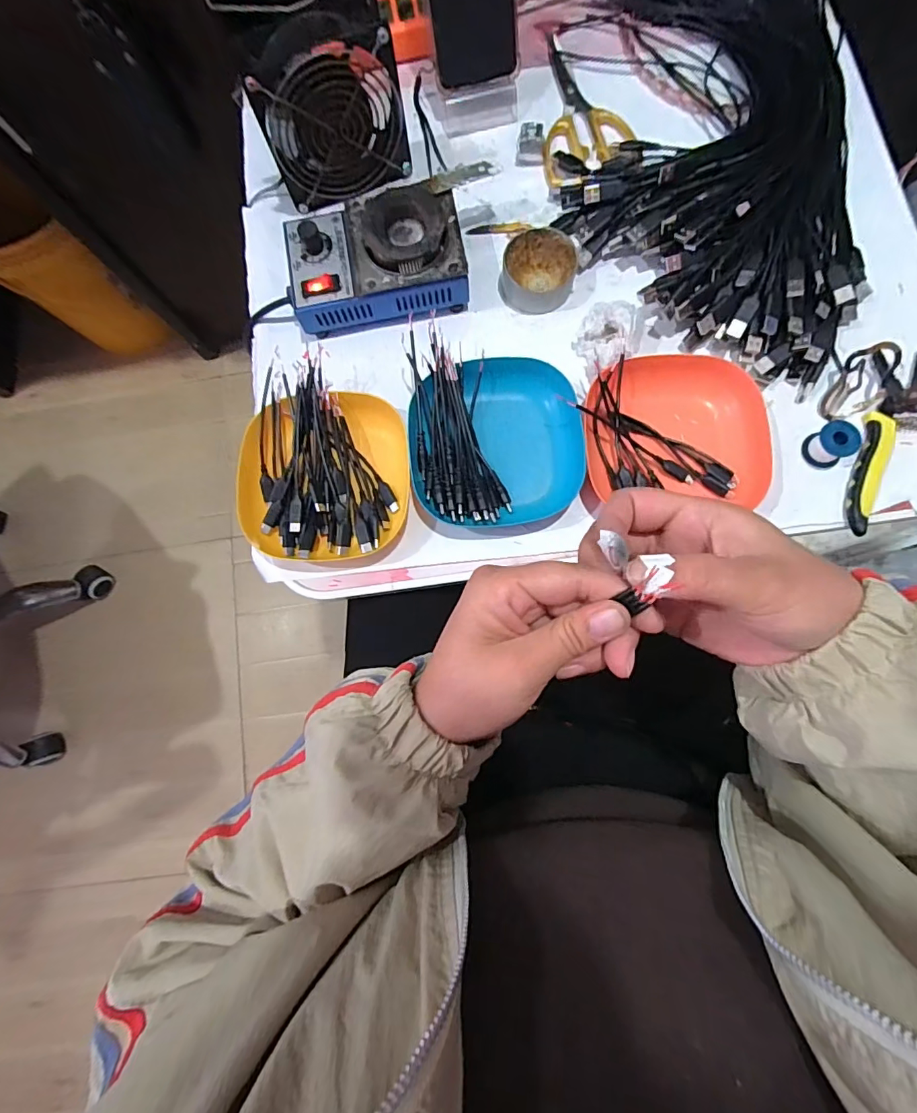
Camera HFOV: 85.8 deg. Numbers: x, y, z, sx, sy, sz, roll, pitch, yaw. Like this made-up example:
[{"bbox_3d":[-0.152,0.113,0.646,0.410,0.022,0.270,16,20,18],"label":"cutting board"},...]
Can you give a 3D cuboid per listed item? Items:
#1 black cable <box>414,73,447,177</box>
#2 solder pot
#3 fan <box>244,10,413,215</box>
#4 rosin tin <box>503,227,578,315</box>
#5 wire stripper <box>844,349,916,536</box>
[{"bbox_3d":[-0.030,-0.427,0.486,0.018,0.015,0.103,-11,81,2],"label":"black cable"},{"bbox_3d":[-0.071,-0.258,0.430,0.151,0.060,0.100,-8,81,2],"label":"solder pot"},{"bbox_3d":[-0.107,-0.376,0.424,0.117,0.118,0.039,-27,80,-1],"label":"fan"},{"bbox_3d":[0.073,-0.255,0.440,0.061,0.026,0.063,-1,81,3],"label":"rosin tin"},{"bbox_3d":[0.377,-0.090,0.395,0.117,0.014,0.156,7,82,5],"label":"wire stripper"}]

